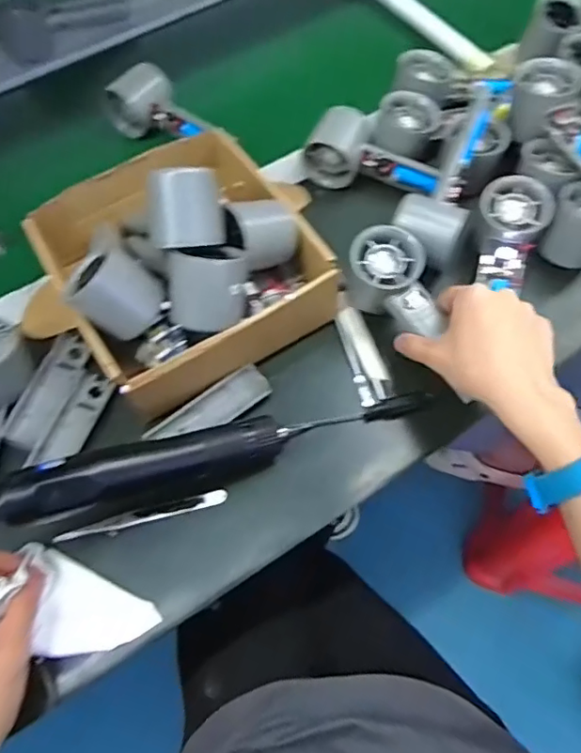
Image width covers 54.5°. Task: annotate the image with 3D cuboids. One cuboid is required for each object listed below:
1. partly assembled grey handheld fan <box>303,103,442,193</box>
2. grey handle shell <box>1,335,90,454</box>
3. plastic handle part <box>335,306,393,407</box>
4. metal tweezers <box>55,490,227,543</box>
[{"bbox_3d":[0.085,-0.214,0.561,0.141,0.053,0.060,17,65,-4],"label":"partly assembled grey handheld fan"},{"bbox_3d":[-0.203,0.011,0.480,0.034,0.012,0.104,18,66,11],"label":"grey handle shell"},{"bbox_3d":[0.064,-0.019,0.495,0.030,0.014,0.092,-15,64,-5],"label":"plastic handle part"},{"bbox_3d":[-0.114,0.109,0.435,0.130,0.015,0.011,-17,64,-6],"label":"metal tweezers"}]

